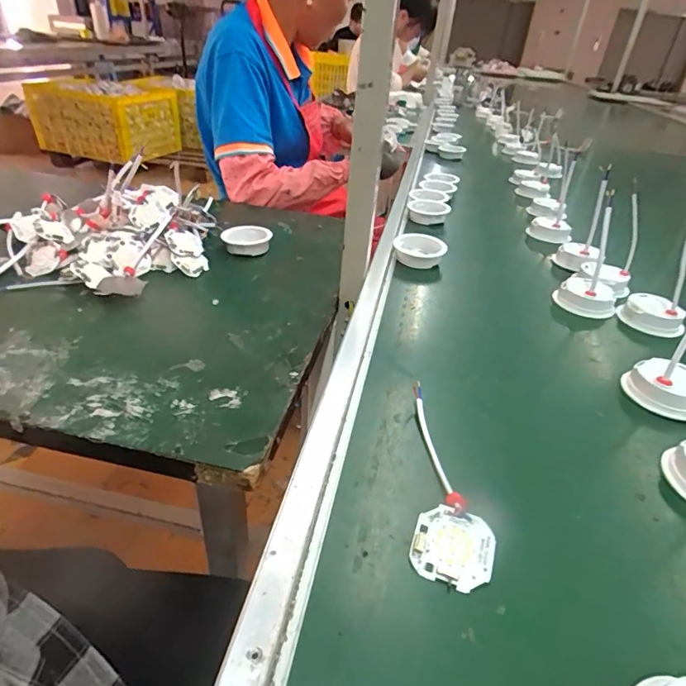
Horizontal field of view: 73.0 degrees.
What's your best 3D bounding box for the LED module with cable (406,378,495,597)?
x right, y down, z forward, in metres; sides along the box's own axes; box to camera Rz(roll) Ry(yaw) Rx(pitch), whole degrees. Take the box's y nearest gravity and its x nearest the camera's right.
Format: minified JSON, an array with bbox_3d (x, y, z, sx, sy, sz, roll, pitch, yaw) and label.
[{"bbox_3d":[0.074,0.093,0.331,0.049,0.013,0.158,9,33,4],"label":"LED module with cable"}]

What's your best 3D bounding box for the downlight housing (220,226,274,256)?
[{"bbox_3d":[-0.145,-0.151,0.689,0.065,0.028,0.062,18,35,17],"label":"downlight housing"}]

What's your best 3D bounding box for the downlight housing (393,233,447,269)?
[{"bbox_3d":[0.107,-0.129,0.660,0.069,0.032,0.066,6,33,-1],"label":"downlight housing"}]

